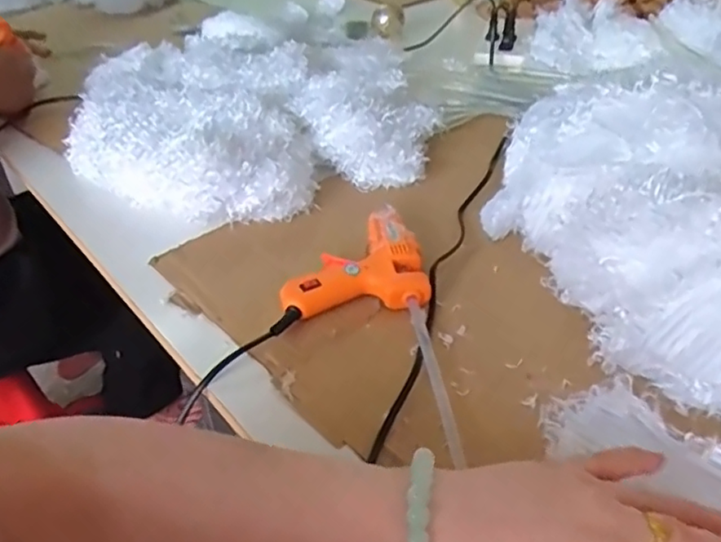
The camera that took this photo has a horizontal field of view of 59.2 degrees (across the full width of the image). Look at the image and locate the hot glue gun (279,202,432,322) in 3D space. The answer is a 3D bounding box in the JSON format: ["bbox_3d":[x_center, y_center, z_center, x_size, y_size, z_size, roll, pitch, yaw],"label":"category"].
[{"bbox_3d":[-0.004,-0.008,0.521,0.110,0.028,0.112,-3,37,-1],"label":"hot glue gun"}]

